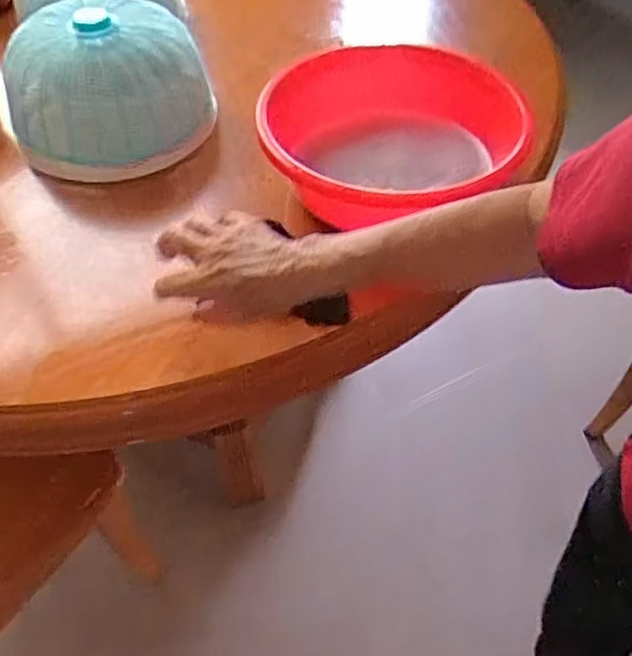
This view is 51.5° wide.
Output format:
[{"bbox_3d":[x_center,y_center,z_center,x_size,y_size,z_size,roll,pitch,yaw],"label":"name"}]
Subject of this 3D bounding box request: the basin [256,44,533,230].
[{"bbox_3d":[0.070,-0.201,0.727,0.253,0.128,0.293,-8,52,-5],"label":"basin"}]

